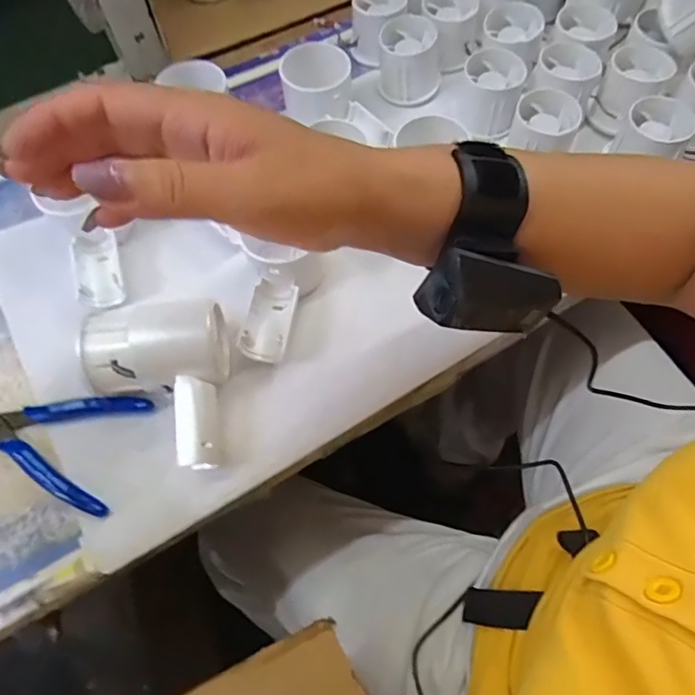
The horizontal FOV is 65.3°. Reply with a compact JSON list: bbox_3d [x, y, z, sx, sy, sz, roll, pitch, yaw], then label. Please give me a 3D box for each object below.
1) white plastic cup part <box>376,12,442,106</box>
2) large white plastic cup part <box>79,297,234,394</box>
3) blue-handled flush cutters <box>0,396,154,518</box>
[{"bbox_3d":[0.057,-0.260,0.490,0.058,0.052,0.055,4,64,3],"label":"white plastic cup part"},{"bbox_3d":[-0.127,0.001,0.368,0.086,0.049,0.058,-8,64,-3],"label":"large white plastic cup part"},{"bbox_3d":[-0.202,0.059,0.367,0.116,0.008,0.078,13,65,8],"label":"blue-handled flush cutters"}]

